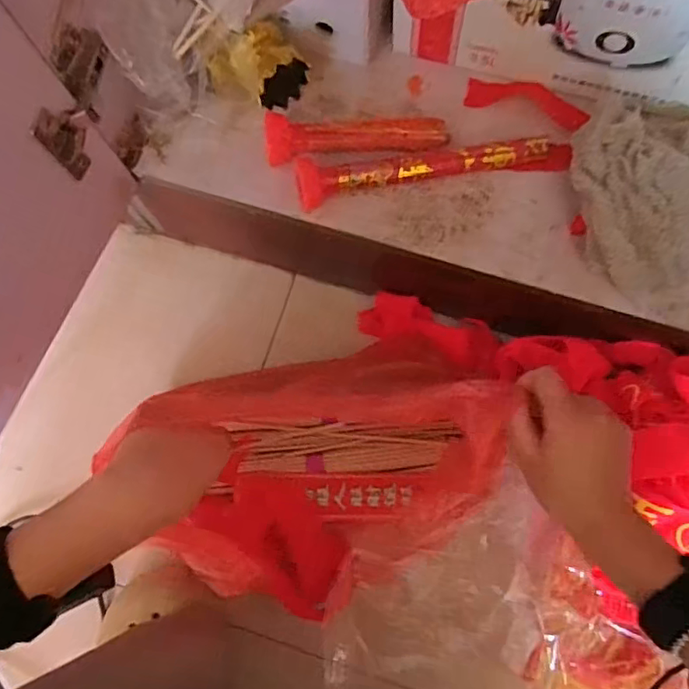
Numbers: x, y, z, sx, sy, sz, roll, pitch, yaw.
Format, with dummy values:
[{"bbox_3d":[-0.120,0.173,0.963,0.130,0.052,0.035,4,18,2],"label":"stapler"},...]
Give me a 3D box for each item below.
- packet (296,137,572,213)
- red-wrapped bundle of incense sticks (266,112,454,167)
[{"bbox_3d":[0.073,-0.141,0.454,0.218,0.027,0.030,-9,76,-1],"label":"packet"},{"bbox_3d":[0.010,-0.168,0.456,0.141,0.033,0.030,-7,76,0],"label":"red-wrapped bundle of incense sticks"}]

